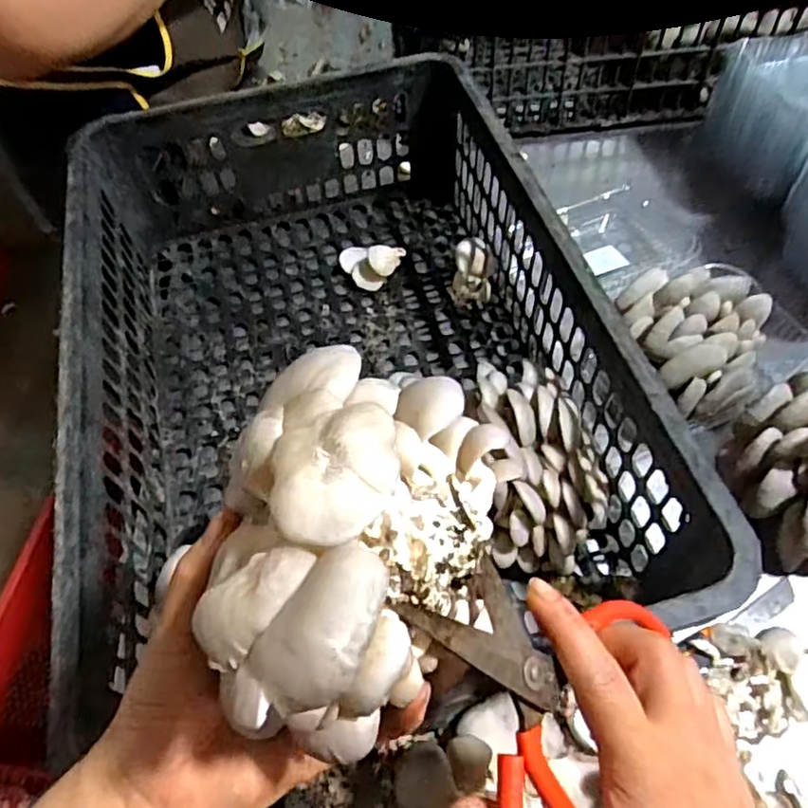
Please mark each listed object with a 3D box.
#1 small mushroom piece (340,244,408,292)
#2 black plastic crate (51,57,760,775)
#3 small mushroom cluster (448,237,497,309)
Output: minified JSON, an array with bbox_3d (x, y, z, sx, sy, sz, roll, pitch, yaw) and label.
[{"bbox_3d":[-0.038,-0.152,0.704,0.069,0.025,0.049,5,58,7],"label":"small mushroom piece"},{"bbox_3d":[-0.056,-0.048,0.551,0.384,0.162,0.579,-15,58,-5],"label":"black plastic crate"},{"bbox_3d":[0.072,-0.135,0.663,0.044,0.058,0.060,7,58,8],"label":"small mushroom cluster"}]

